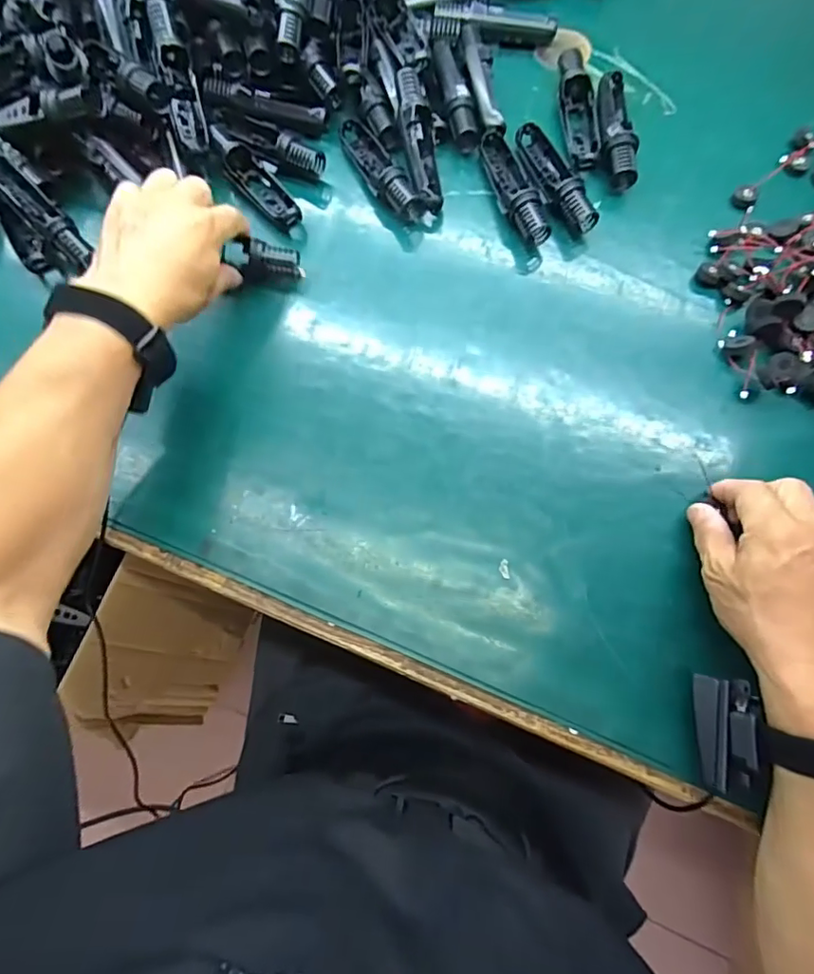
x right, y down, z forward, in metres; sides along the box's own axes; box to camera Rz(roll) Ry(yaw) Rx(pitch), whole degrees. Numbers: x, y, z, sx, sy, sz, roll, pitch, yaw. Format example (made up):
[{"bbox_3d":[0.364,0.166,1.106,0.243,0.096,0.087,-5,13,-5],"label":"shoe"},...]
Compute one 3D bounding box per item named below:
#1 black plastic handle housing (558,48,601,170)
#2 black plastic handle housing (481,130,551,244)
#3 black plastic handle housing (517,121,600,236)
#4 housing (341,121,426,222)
[{"bbox_3d":[0.161,-0.357,0.495,0.031,0.026,0.122,-8,74,-1],"label":"black plastic handle housing"},{"bbox_3d":[0.099,-0.274,0.478,0.041,0.033,0.121,-16,75,-3],"label":"black plastic handle housing"},{"bbox_3d":[0.131,-0.283,0.476,0.033,0.025,0.122,-21,75,-4],"label":"black plastic handle housing"},{"bbox_3d":[-0.027,-0.295,0.490,0.032,0.033,0.119,-33,76,-8],"label":"housing"}]

